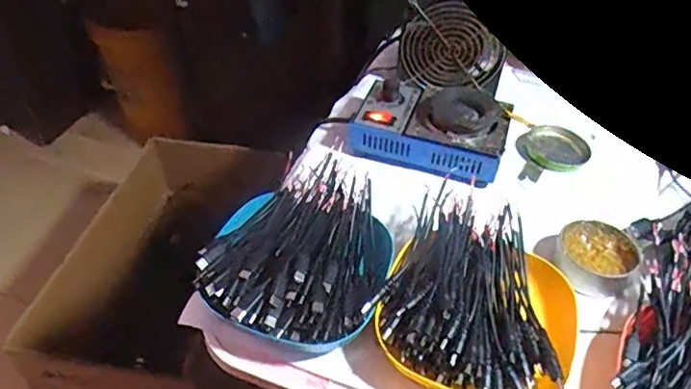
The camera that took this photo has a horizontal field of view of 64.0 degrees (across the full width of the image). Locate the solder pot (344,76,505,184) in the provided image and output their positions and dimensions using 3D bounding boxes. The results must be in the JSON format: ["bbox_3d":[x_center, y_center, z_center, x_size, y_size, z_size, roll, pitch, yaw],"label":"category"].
[{"bbox_3d":[0.088,-0.072,0.569,0.151,0.064,0.104,15,46,13],"label":"solder pot"}]

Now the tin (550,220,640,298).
[{"bbox_3d":[0.210,0.055,0.470,0.061,0.030,0.060,1,45,-1],"label":"tin"}]

